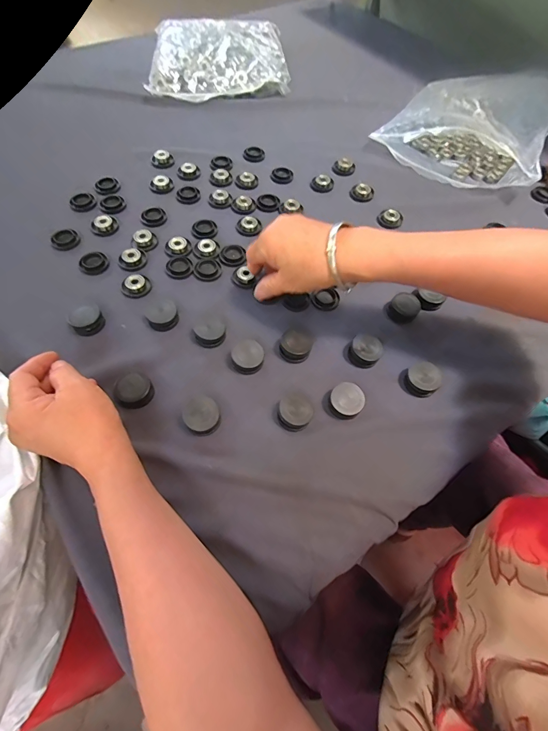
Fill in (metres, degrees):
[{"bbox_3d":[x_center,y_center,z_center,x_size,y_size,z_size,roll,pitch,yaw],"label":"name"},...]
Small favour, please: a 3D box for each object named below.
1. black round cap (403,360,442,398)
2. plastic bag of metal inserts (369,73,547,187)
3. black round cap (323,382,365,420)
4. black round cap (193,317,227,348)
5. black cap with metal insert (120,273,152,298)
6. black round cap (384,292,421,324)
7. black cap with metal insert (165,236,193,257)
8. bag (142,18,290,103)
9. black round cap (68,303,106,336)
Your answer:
[{"bbox_3d":[0.154,0.013,0.379,0.033,0.016,0.034,2,60,-3],"label":"black round cap"},{"bbox_3d":[0.322,-0.394,0.588,0.235,0.075,0.248,31,63,14],"label":"plastic bag of metal inserts"},{"bbox_3d":[0.069,0.035,0.360,0.035,0.015,0.032,-16,62,-13],"label":"black round cap"},{"bbox_3d":[-0.068,-0.036,0.396,0.033,0.016,0.032,2,60,-3],"label":"black round cap"},{"bbox_3d":[-0.159,-0.095,0.428,0.029,0.012,0.033,16,60,5],"label":"black cap with metal insert"},{"bbox_3d":[0.148,-0.067,0.424,0.035,0.021,0.030,29,62,13],"label":"black round cap"},{"bbox_3d":[-0.118,-0.150,0.460,0.029,0.009,0.034,25,61,10],"label":"black cap with metal insert"},{"bbox_3d":[-0.100,-0.571,0.683,0.240,0.042,0.236,-3,60,-5],"label":"bag"},{"bbox_3d":[-0.199,-0.049,0.393,0.032,0.021,0.027,-29,66,-19],"label":"black round cap"}]

